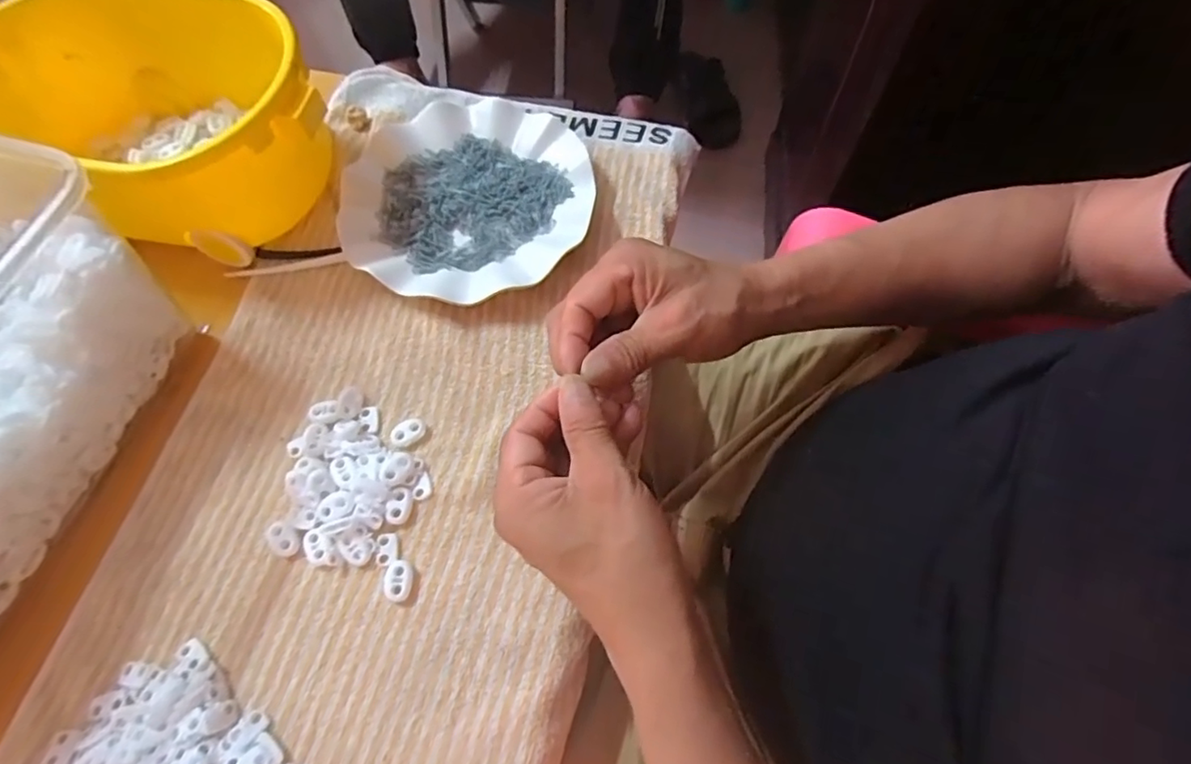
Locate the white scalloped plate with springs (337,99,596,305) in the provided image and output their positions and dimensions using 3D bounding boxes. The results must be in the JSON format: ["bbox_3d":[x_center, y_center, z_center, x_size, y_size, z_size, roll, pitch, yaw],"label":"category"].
[{"bbox_3d":[-0.094,-0.140,0.430,0.178,0.022,0.178,1,68,-2],"label":"white scalloped plate with springs"}]

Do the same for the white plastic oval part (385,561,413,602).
[{"bbox_3d":[-0.113,0.114,0.332,0.015,0.006,0.022,-1,65,0],"label":"white plastic oval part"}]

